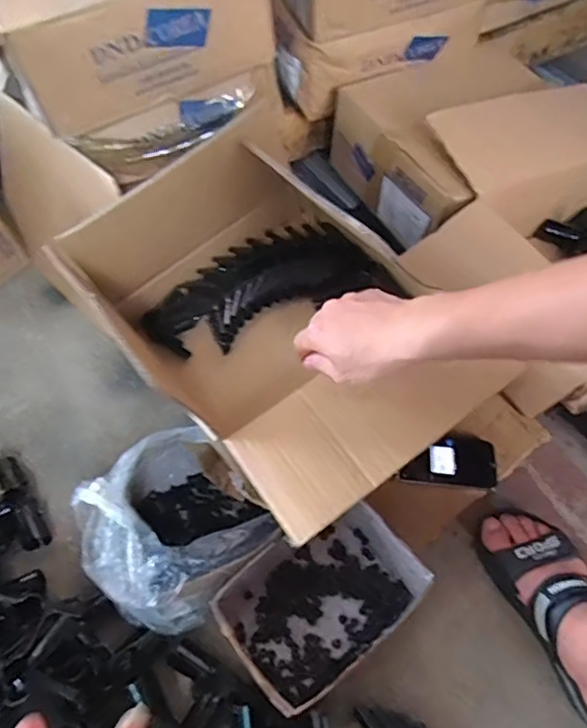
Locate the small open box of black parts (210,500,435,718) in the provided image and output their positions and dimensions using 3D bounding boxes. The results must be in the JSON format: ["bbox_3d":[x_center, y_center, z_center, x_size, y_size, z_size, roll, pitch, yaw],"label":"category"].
[{"bbox_3d":[0.026,0.262,0.642,0.208,0.097,0.157,-33,63,-20],"label":"small open box of black parts"}]

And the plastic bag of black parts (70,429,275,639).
[{"bbox_3d":[-0.146,0.192,0.669,0.182,0.130,0.192,-39,66,-23],"label":"plastic bag of black parts"}]

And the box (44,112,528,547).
[{"bbox_3d":[-0.018,-0.045,0.669,0.334,0.197,0.439,-35,64,-21],"label":"box"}]

